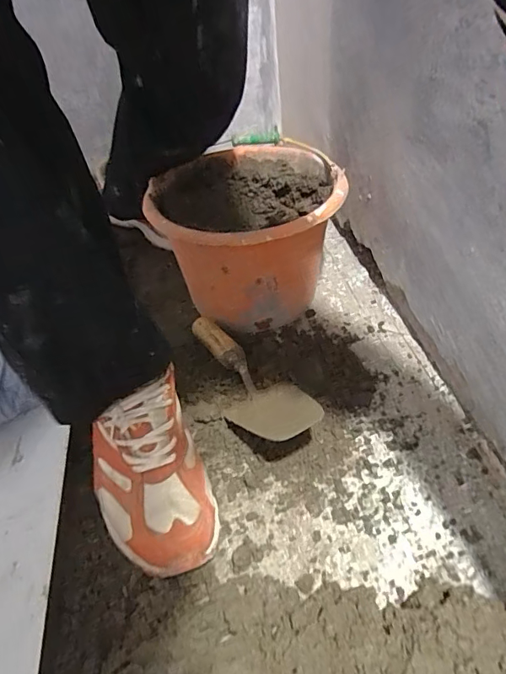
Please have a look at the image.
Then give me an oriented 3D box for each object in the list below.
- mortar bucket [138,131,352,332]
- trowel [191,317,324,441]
[{"bbox_3d":[-0.007,-0.145,0.707,0.262,0.180,0.294,-15,42,-9],"label":"mortar bucket"},{"bbox_3d":[-0.013,0.040,0.581,0.075,0.056,0.261,-21,43,-15],"label":"trowel"}]

